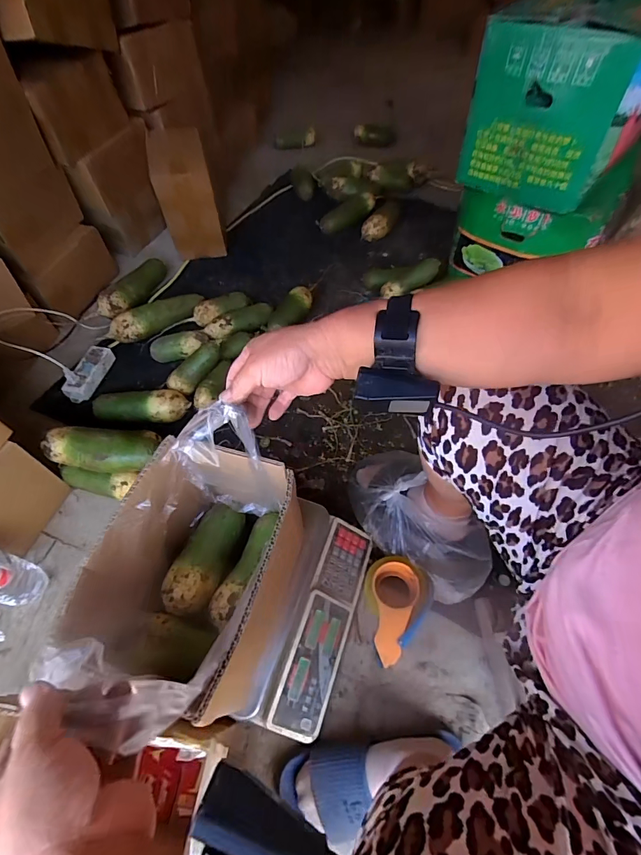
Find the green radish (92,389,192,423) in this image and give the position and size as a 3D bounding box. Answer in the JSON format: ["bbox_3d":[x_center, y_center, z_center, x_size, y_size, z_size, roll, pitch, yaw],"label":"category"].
[{"bbox_3d":[-0.382,-0.044,0.841,0.198,0.062,0.067,0,58,-1],"label":"green radish"}]

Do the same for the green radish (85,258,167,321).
[{"bbox_3d":[-0.485,-0.355,1.016,0.062,0.057,0.245,30,62,17],"label":"green radish"}]

